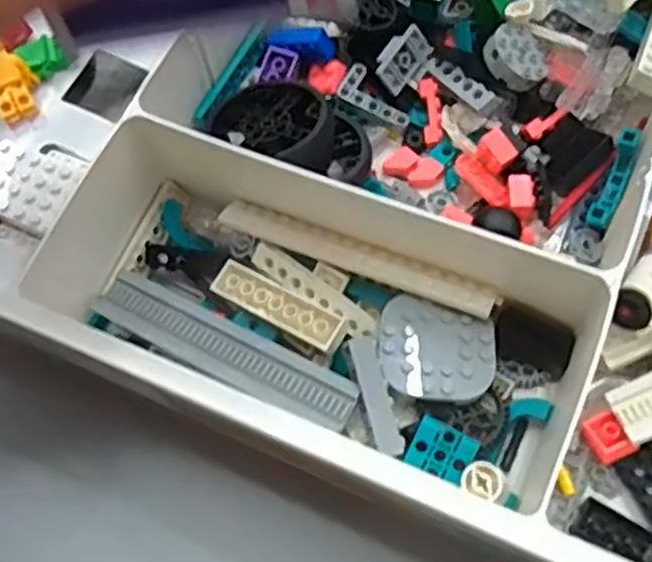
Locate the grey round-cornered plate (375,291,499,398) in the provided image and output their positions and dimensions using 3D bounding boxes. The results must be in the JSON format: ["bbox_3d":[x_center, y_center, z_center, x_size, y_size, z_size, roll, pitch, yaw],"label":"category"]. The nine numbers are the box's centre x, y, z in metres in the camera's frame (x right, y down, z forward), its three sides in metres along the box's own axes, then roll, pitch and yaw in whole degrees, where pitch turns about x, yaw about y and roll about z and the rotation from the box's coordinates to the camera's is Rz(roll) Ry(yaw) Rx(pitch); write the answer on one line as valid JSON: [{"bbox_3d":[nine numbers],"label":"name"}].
[{"bbox_3d":[0.045,0.029,0.308,0.049,0.004,0.041,19,63,10],"label":"grey round-cornered plate"}]

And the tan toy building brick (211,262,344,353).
[{"bbox_3d":[-0.021,0.010,0.327,0.063,0.009,0.016,26,78,25],"label":"tan toy building brick"}]

